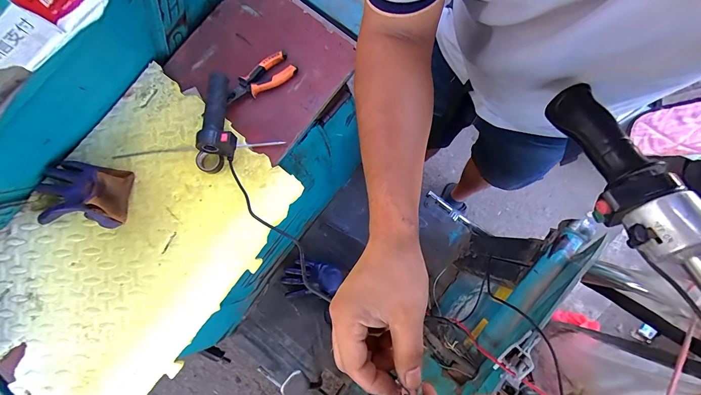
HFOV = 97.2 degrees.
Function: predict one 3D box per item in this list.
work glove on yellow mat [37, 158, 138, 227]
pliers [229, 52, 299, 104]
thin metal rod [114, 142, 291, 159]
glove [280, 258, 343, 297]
[{"bbox_3d":[-0.477,-0.009,0.543,0.178,0.058,0.112,4,78,1],"label":"work glove on yellow mat"},{"bbox_3d":[-0.172,-0.223,0.591,0.139,0.022,0.052,-37,80,-6],"label":"pliers"},{"bbox_3d":[-0.281,-0.091,0.574,0.313,0.011,0.012,-5,78,0],"label":"thin metal rod"},{"bbox_3d":[-0.114,0.243,0.935,0.183,0.035,0.109,-3,78,0],"label":"glove"}]

